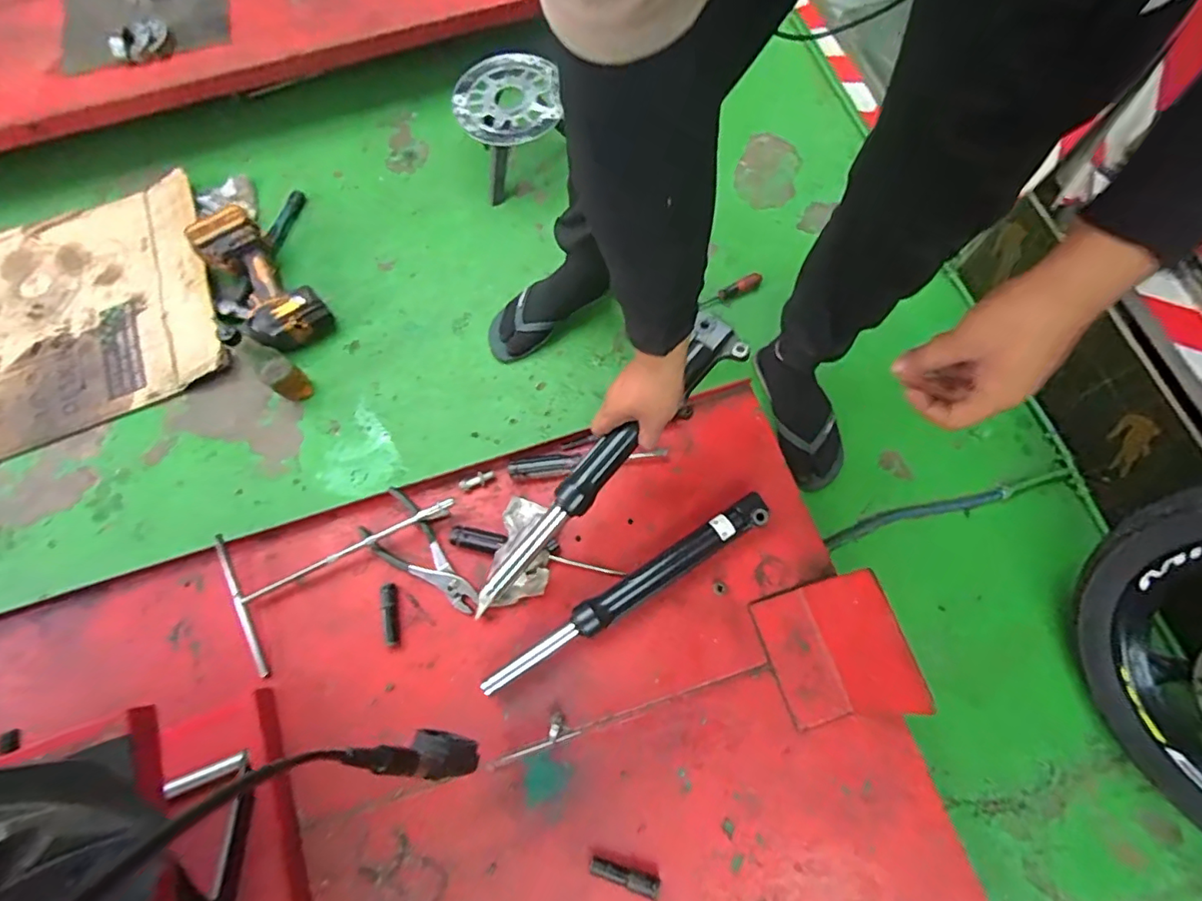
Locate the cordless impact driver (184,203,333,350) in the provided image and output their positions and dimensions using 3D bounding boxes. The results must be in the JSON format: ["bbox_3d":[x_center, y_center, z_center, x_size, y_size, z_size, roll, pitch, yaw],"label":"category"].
[{"bbox_3d":[-0.619,-0.303,0.971,0.139,0.093,0.280,-39,73,-9],"label":"cordless impact driver"}]

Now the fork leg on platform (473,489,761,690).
[{"bbox_3d":[0.038,0.177,0.687,0.406,0.035,0.041,-32,75,-8],"label":"fork leg on platform"}]

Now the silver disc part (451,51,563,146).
[{"bbox_3d":[-0.176,-0.664,1.015,0.188,0.030,0.195,0,73,1],"label":"silver disc part"}]

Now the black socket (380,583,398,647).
[{"bbox_3d":[-0.272,0.211,0.699,0.017,0.018,0.077,-9,73,-1],"label":"black socket"}]

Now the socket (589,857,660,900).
[{"bbox_3d":[0.027,0.472,0.603,0.078,0.019,0.019,16,74,6],"label":"socket"}]

